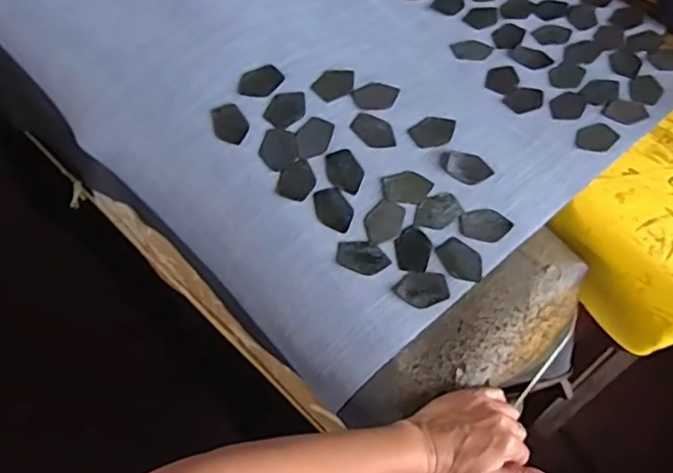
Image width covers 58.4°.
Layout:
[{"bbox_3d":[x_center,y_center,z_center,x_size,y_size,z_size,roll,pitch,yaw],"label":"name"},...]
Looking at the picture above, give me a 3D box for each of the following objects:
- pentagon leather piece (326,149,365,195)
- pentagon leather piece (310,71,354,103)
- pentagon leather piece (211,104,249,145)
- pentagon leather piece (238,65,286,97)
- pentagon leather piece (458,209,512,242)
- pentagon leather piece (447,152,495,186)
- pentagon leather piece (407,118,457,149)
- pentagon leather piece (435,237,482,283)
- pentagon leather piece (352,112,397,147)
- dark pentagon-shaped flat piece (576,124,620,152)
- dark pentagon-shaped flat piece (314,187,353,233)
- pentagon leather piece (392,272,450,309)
[{"bbox_3d":[0.009,-0.070,0.664,0.037,0.009,0.051,-26,63,-15],"label":"pentagon leather piece"},{"bbox_3d":[-0.002,-0.179,0.705,0.039,0.004,0.054,29,63,16],"label":"pentagon leather piece"},{"bbox_3d":[-0.120,-0.125,0.674,0.036,0.004,0.052,-25,71,-13],"label":"pentagon leather piece"},{"bbox_3d":[-0.088,-0.179,0.698,0.052,0.004,0.038,-40,76,-17],"label":"pentagon leather piece"},{"bbox_3d":[0.159,-0.012,0.643,0.054,0.004,0.036,7,70,3],"label":"pentagon leather piece"},{"bbox_3d":[0.147,-0.075,0.667,0.049,0.006,0.037,20,61,10],"label":"pentagon leather piece"},{"bbox_3d":[0.112,-0.121,0.690,0.055,0.004,0.039,-19,61,-12],"label":"pentagon leather piece"},{"bbox_3d":[0.130,0.025,0.626,0.053,0.004,0.037,39,66,20],"label":"pentagon leather piece"},{"bbox_3d":[0.043,-0.120,0.685,0.053,0.004,0.037,29,67,7],"label":"pentagon leather piece"},{"bbox_3d":[0.307,-0.117,0.710,0.050,0.004,0.038,-37,66,-20],"label":"dark pentagon-shaped flat piece"},{"bbox_3d":[-0.002,-0.028,0.644,0.037,0.005,0.053,-15,61,-10],"label":"dark pentagon-shaped flat piece"},{"bbox_3d":[0.086,0.053,0.611,0.054,0.005,0.037,-3,59,-3],"label":"pentagon leather piece"}]

